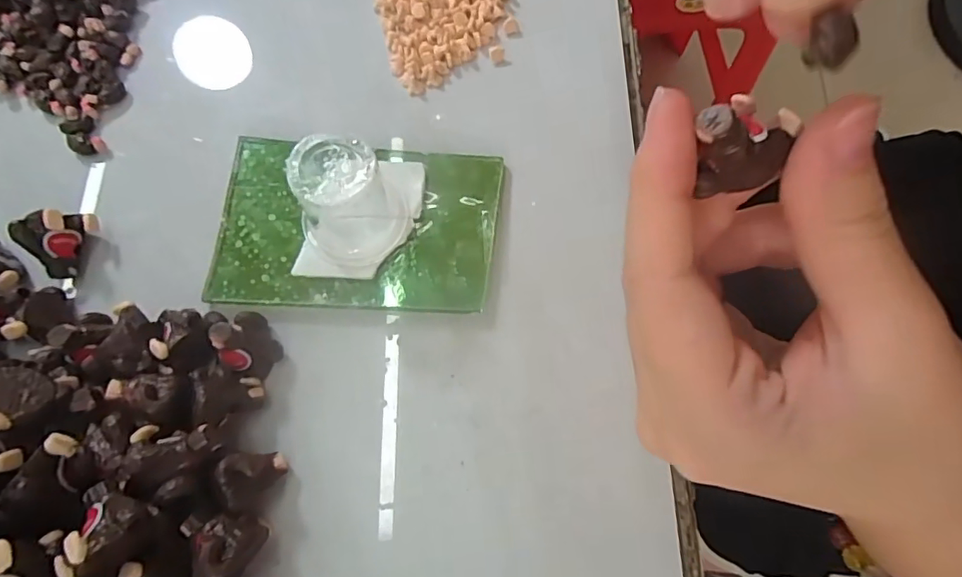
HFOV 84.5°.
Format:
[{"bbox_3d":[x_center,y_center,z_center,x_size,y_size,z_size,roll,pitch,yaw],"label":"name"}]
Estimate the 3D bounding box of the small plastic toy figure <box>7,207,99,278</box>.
[{"bbox_3d":[-0.153,-0.018,0.191,0.016,0.020,0.024,21,73,5],"label":"small plastic toy figure"}]

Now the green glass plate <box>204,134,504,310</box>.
[{"bbox_3d":[-0.046,-0.025,0.201,0.103,0.007,0.065,2,72,-1],"label":"green glass plate"}]

